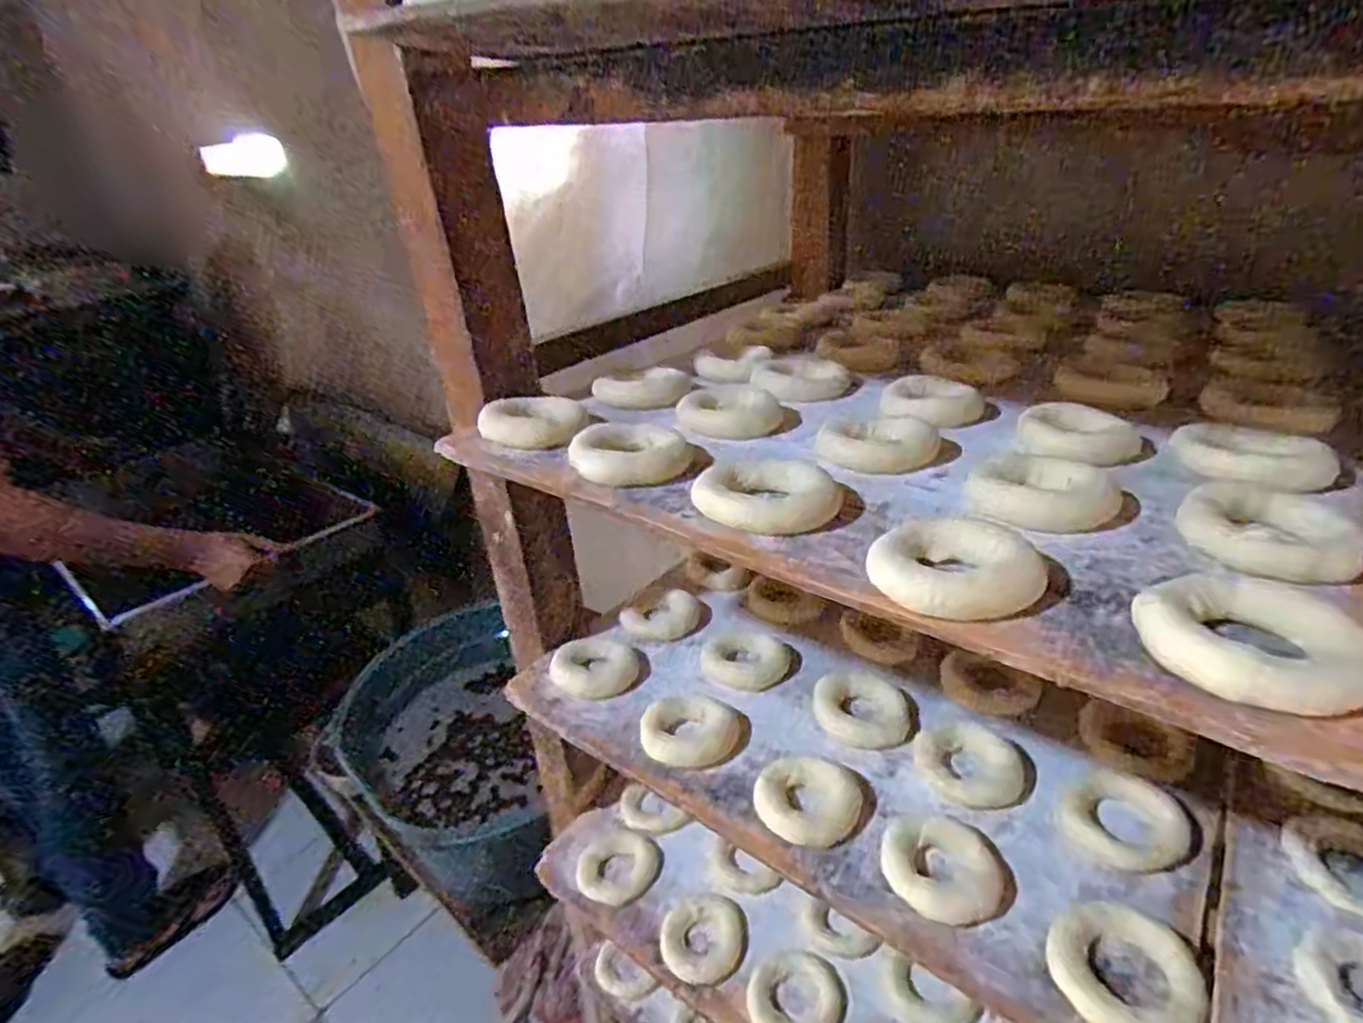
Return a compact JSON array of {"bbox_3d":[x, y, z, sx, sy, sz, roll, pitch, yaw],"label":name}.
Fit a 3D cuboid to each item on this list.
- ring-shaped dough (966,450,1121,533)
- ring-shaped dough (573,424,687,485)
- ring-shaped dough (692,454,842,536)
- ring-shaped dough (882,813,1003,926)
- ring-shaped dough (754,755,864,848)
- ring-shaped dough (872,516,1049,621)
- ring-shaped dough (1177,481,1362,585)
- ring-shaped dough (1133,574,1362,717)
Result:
[{"bbox_3d":[0.164,-0.009,0.334,0.060,0.018,0.046,19,26,31],"label":"ring-shaped dough"},{"bbox_3d":[-0.027,-0.031,0.388,0.060,0.015,0.056,2,22,-8],"label":"ring-shaped dough"},{"bbox_3d":[0.040,-0.008,0.339,0.063,0.016,0.050,12,23,16],"label":"ring-shaped dough"},{"bbox_3d":[0.138,0.188,0.389,0.058,0.011,0.058,1,24,0],"label":"ring-shaped dough"},{"bbox_3d":[0.074,0.167,0.427,0.058,0.012,0.055,1,24,0],"label":"ring-shaped dough"},{"bbox_3d":[0.104,0.021,0.282,0.055,0.019,0.051,1,24,0],"label":"ring-shaped dough"},{"bbox_3d":[0.239,0.006,0.297,0.060,0.014,0.065,21,27,34],"label":"ring-shaped dough"},{"bbox_3d":[0.183,0.040,0.234,0.053,0.016,0.059,-9,26,-32],"label":"ring-shaped dough"}]

